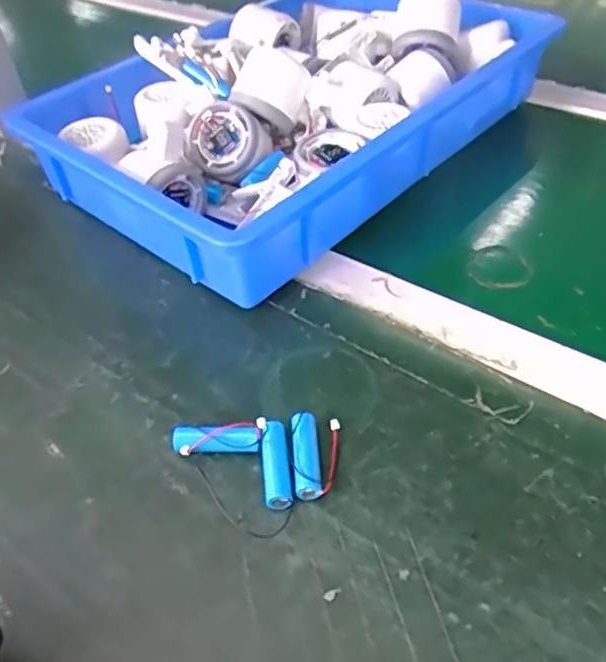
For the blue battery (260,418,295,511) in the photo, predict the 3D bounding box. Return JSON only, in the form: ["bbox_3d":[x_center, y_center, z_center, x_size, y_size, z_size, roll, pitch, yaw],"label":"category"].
[{"bbox_3d":[-0.015,0.073,0.340,0.016,0.015,0.047,-9,46,-2],"label":"blue battery"}]

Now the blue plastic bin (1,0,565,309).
[{"bbox_3d":[-0.004,-0.204,0.556,0.282,0.095,0.409,31,56,30],"label":"blue plastic bin"}]

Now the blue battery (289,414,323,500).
[{"bbox_3d":[0.002,0.069,0.344,0.015,0.014,0.050,-6,46,1],"label":"blue battery"}]

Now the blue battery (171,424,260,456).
[{"bbox_3d":[-0.049,0.063,0.353,0.049,0.016,0.014,-2,46,4],"label":"blue battery"}]

